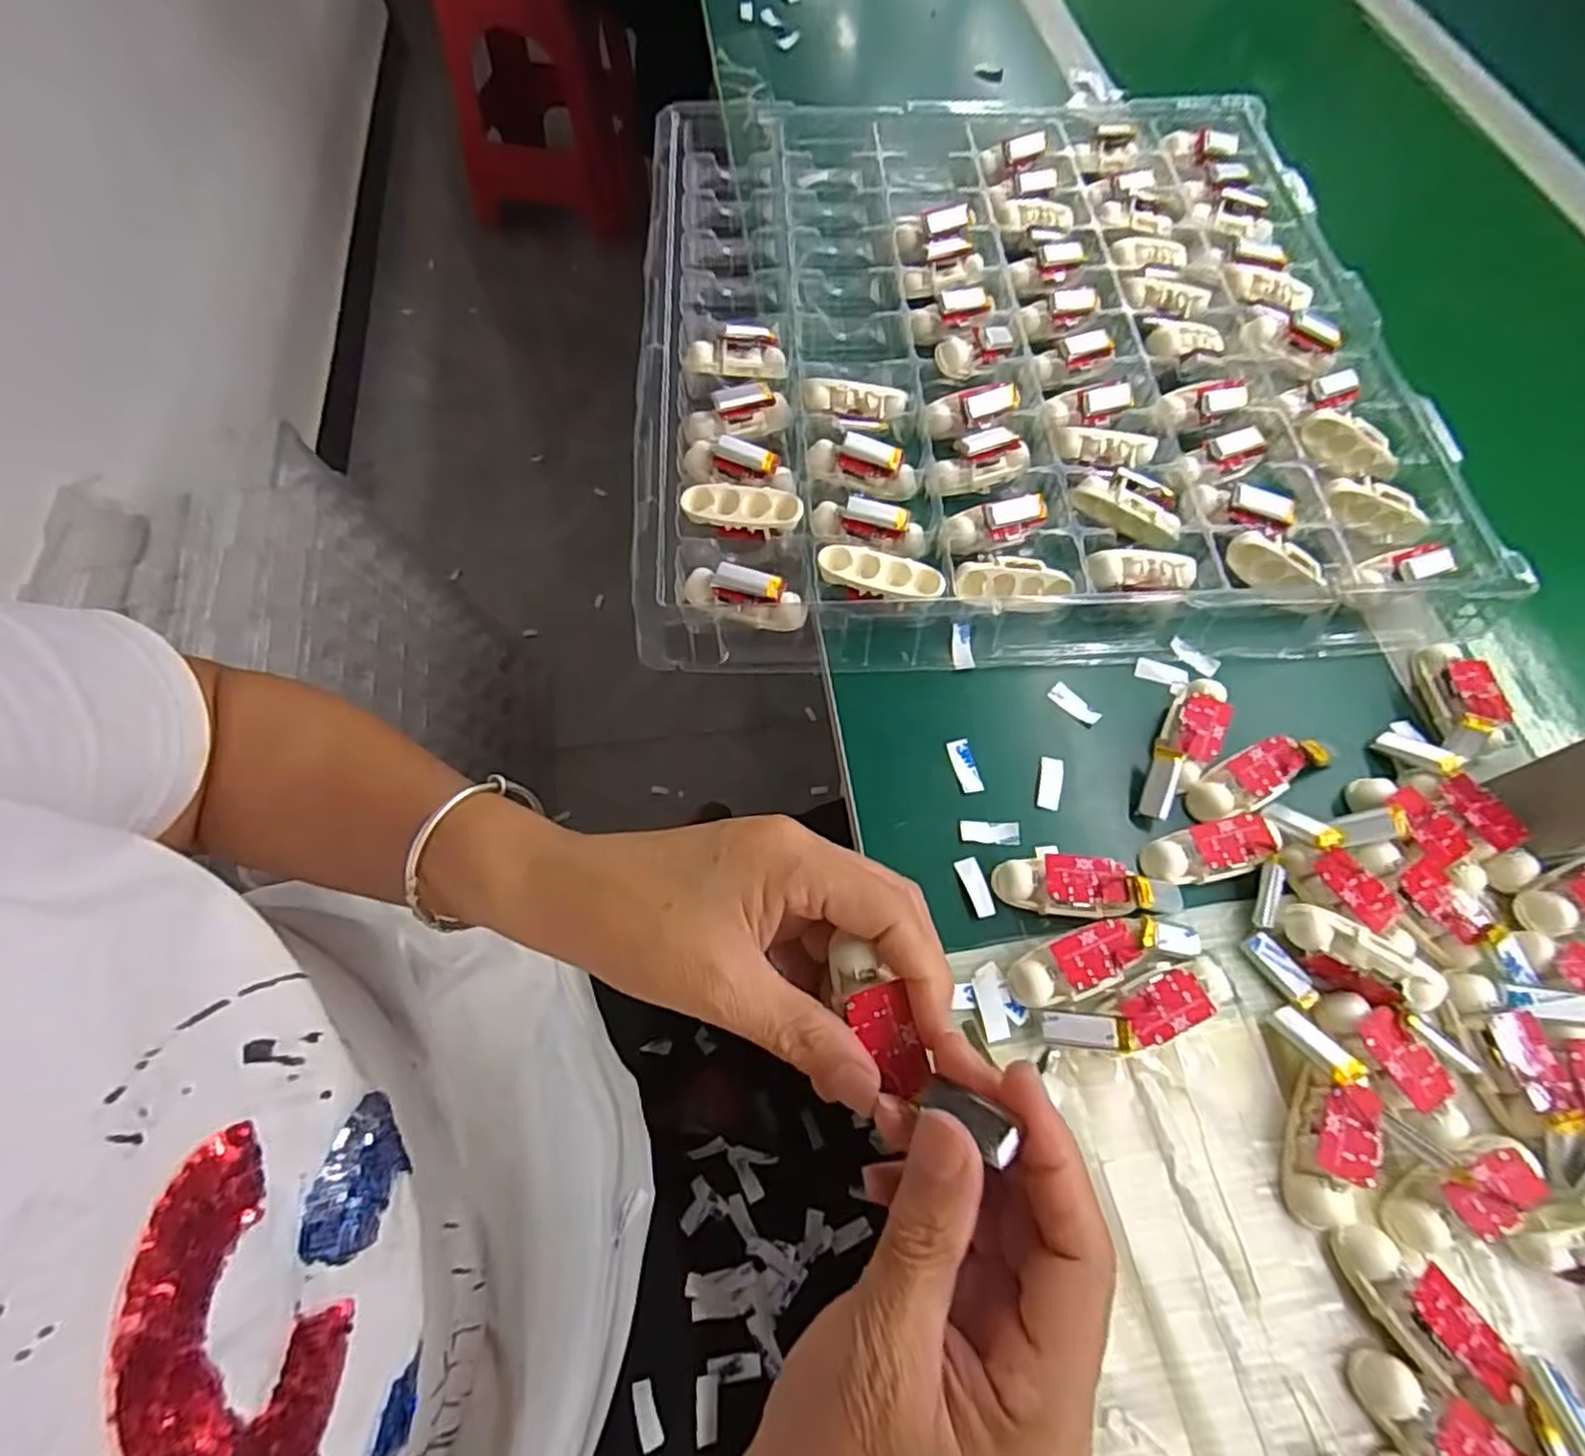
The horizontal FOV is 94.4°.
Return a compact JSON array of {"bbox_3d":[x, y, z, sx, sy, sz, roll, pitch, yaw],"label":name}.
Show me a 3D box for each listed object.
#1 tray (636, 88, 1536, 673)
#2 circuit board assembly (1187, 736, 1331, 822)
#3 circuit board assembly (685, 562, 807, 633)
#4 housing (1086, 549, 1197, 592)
[{"bbox_3d":[0.137,-0.261,0.471,0.459,0.036,0.483,-2,65,-3],"label":"tray"},{"bbox_3d":[0.220,0.023,0.349,0.061,0.018,0.025,-23,68,-13],"label":"circuit board assembly"},{"bbox_3d":[-0.026,-0.069,0.380,0.065,0.025,0.021,19,66,6],"label":"circuit board assembly"},{"bbox_3d":[0.185,-0.081,0.383,0.061,0.014,0.022,-5,66,0],"label":"housing"}]

